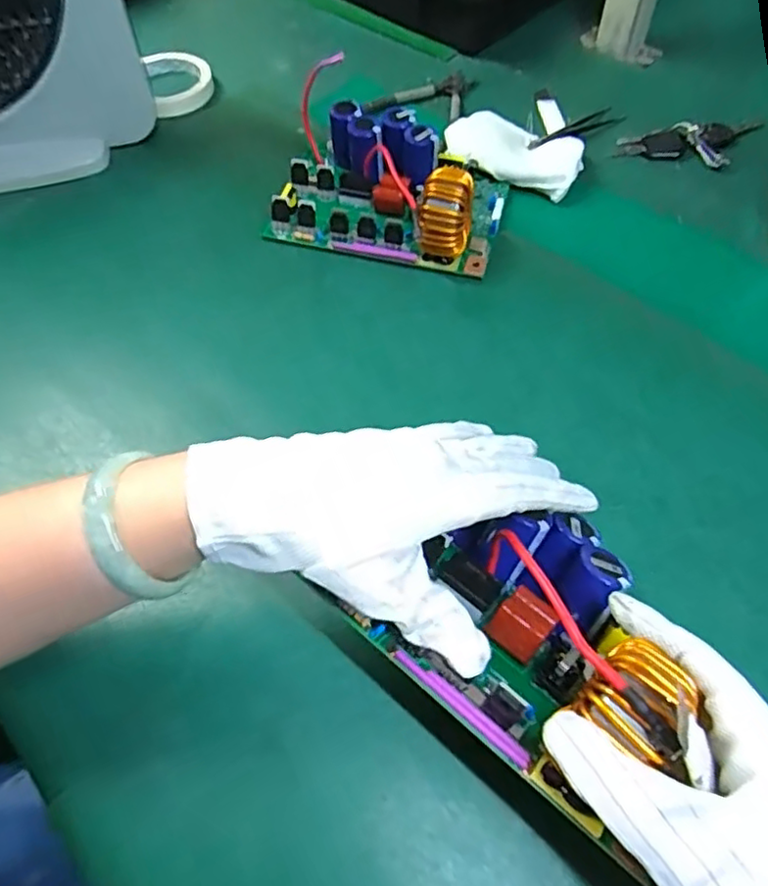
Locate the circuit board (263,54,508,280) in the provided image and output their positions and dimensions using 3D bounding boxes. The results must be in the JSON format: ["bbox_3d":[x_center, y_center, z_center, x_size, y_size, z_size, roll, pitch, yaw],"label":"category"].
[{"bbox_3d":[0.004,-0.226,0.555,0.193,0.065,0.129,15,59,10],"label":"circuit board"}]

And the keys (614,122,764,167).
[{"bbox_3d":[0.309,-0.295,0.628,0.148,0.018,0.057,-6,58,-3],"label":"keys"}]

